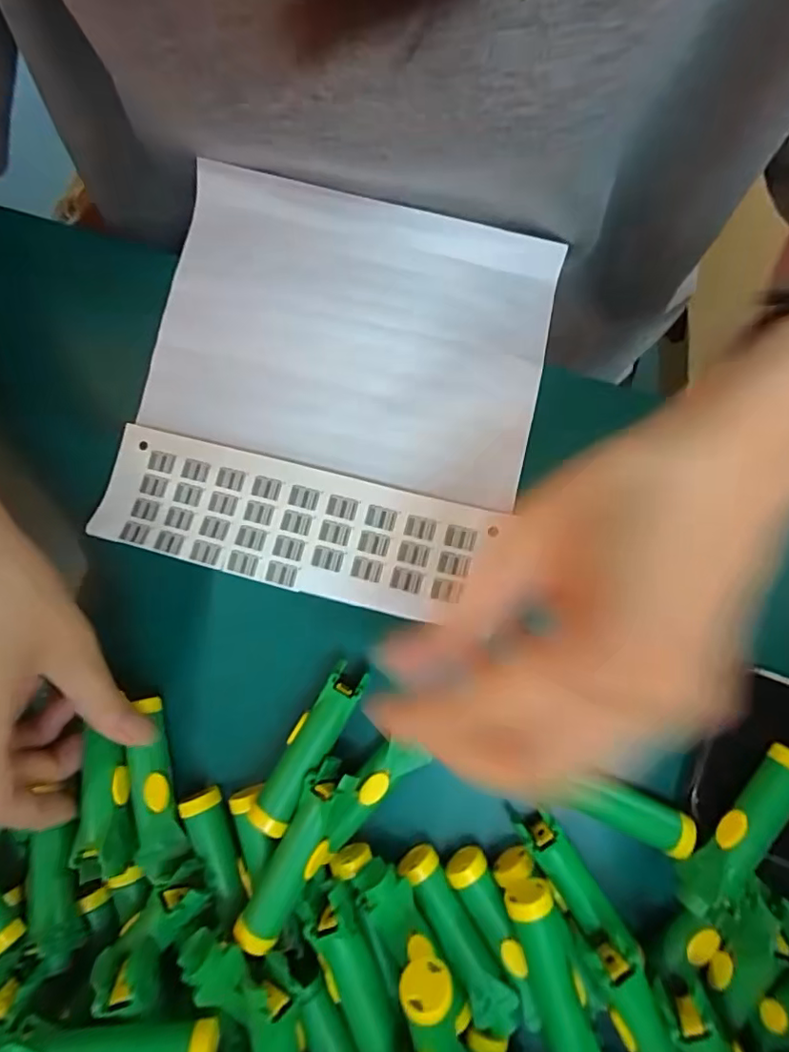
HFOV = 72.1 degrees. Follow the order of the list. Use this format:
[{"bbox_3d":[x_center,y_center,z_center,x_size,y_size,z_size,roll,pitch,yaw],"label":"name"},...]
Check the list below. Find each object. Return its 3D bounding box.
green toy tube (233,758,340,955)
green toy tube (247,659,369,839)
[{"bbox_3d":[-0.043,0.147,0.245,0.021,0.024,0.079,26,87,5],"label":"green toy tube"},{"bbox_3d":[-0.040,0.103,0.258,0.020,0.021,0.079,30,87,6],"label":"green toy tube"}]

